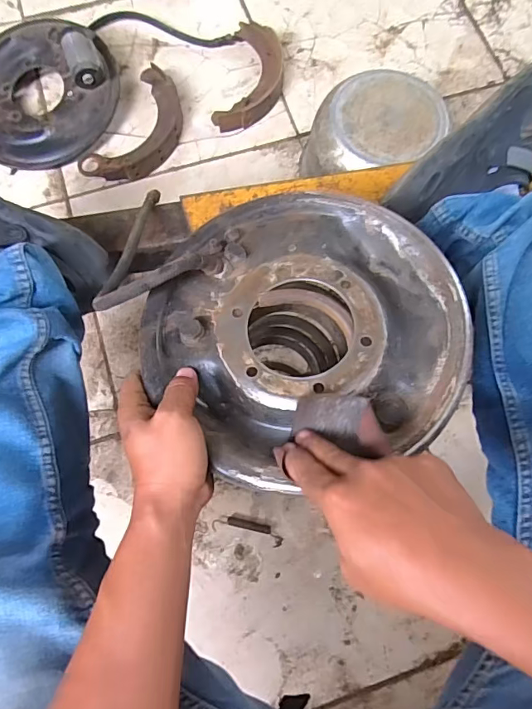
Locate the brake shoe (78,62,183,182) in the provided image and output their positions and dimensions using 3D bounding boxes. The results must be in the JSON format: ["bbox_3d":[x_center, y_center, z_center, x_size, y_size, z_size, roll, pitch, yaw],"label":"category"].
[{"bbox_3d":[-0.209,-0.373,0.788,0.115,0.035,0.216,31,77,7],"label":"brake shoe"}]

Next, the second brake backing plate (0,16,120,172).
[{"bbox_3d":[-0.385,-0.443,0.781,0.256,0.083,0.239,0,76,-1],"label":"second brake backing plate"}]

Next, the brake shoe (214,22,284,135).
[{"bbox_3d":[-0.021,-0.482,0.822,0.100,0.031,0.214,10,76,2],"label":"brake shoe"}]

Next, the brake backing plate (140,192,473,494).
[{"bbox_3d":[0.027,-0.028,0.397,0.250,0.050,0.242,0,76,-1],"label":"brake backing plate"}]

